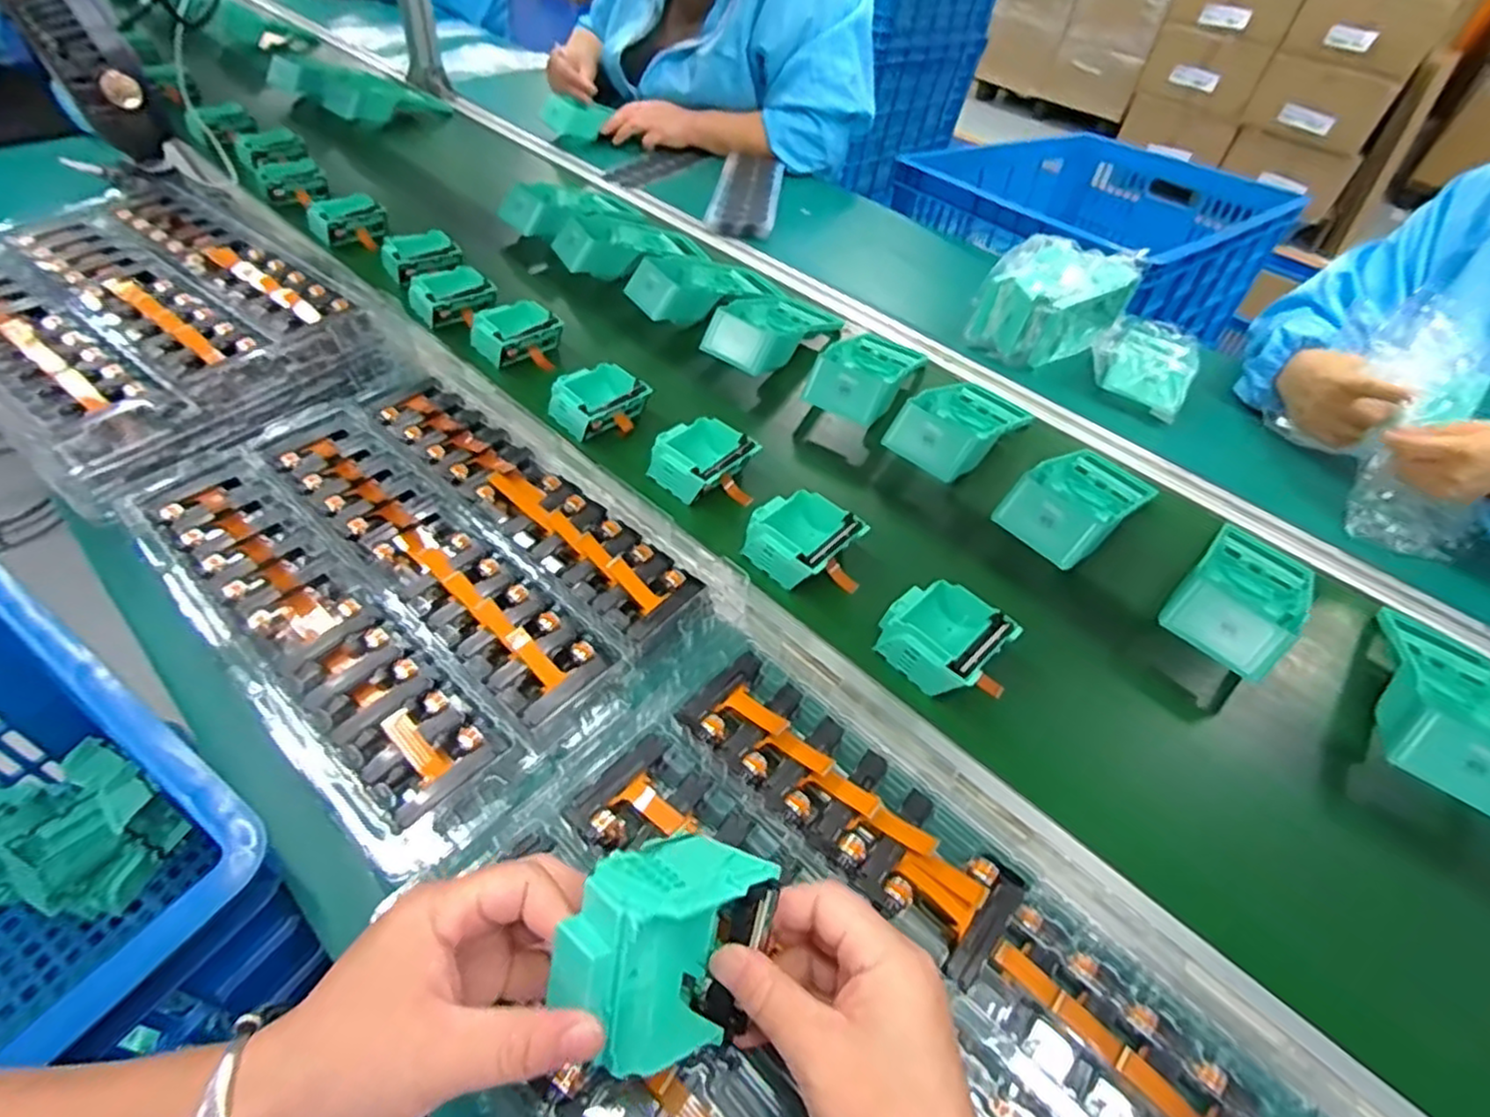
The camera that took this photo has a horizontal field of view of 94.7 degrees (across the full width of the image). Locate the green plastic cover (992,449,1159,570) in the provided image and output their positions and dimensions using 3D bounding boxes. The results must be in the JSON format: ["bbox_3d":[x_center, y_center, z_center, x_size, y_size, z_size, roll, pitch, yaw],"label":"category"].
[{"bbox_3d":[0.310,-0.054,0.635,0.093,0.043,0.180,37,42,23],"label":"green plastic cover"}]

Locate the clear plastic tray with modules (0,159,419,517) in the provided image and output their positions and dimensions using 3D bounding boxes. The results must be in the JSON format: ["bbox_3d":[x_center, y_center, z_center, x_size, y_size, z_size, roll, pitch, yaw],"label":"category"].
[{"bbox_3d":[-0.517,-0.218,0.598,0.387,0.044,0.278,33,53,21],"label":"clear plastic tray with modules"}]

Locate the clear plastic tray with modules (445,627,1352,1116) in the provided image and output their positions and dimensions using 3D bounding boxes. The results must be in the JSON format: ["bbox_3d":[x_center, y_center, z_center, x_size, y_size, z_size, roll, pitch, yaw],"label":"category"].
[{"bbox_3d":[0.052,0.227,0.328,0.358,0.043,0.301,38,55,24],"label":"clear plastic tray with modules"}]

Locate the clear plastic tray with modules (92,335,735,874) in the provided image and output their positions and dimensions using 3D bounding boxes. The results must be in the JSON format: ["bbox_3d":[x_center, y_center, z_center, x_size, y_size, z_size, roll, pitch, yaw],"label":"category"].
[{"bbox_3d":[-0.228,-0.011,0.490,0.387,0.027,0.272,36,54,23],"label":"clear plastic tray with modules"}]

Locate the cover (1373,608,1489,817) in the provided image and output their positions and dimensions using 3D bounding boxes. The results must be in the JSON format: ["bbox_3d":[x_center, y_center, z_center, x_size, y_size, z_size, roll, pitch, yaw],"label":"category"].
[{"bbox_3d":[0.532,0.105,0.512,0.097,0.047,0.186,31,52,20],"label":"cover"}]

